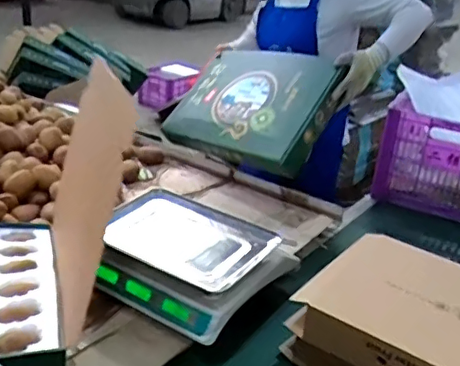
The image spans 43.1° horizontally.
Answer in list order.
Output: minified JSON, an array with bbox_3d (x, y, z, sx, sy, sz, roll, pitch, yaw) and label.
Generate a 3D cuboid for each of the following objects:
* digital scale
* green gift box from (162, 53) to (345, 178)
[{"bbox_3d":[-0.079,0.155,1.149,0.319,0.160,0.292,19,27,27],"label":"digital scale"},{"bbox_3d":[0.045,-0.196,1.457,0.435,0.289,0.070,18,-11,41],"label":"green gift box"}]

